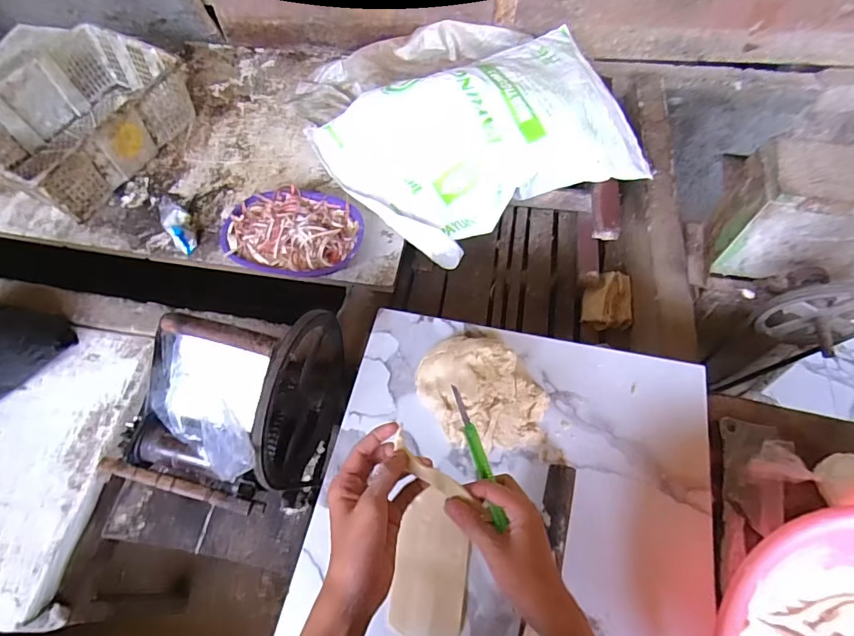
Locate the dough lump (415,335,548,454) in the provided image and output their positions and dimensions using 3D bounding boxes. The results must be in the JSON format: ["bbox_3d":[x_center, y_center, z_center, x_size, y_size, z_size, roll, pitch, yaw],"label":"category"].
[{"bbox_3d":[0.078,0.106,0.665,0.146,0.046,0.190,-31,66,-15],"label":"dough lump"}]

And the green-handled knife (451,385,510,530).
[{"bbox_3d":[0.052,0.141,0.493,0.014,0.023,0.144,-16,70,-8],"label":"green-handled knife"}]

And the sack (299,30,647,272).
[{"bbox_3d":[0.136,-0.399,1.077,0.677,0.198,0.434,-28,65,-13],"label":"sack"}]

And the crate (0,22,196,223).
[{"bbox_3d":[-0.893,-0.507,1.199,0.387,0.156,0.471,24,65,13],"label":"crate"}]

